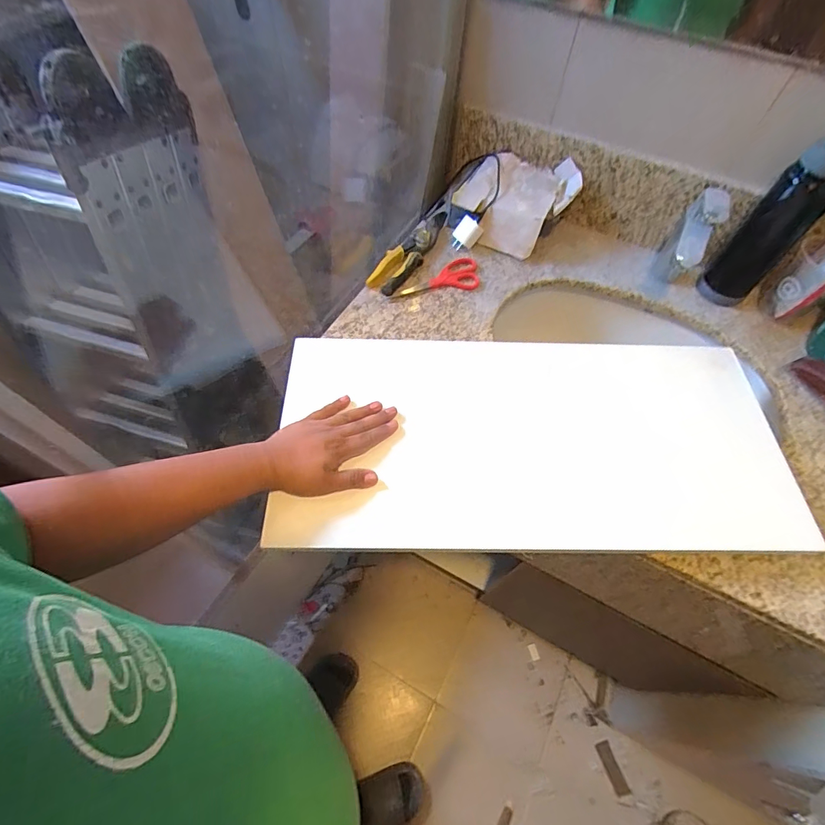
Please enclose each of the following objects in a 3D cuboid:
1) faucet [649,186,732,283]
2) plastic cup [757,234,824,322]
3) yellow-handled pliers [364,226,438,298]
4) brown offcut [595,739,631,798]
[{"bbox_3d":[0.449,-0.274,0.707,0.049,0.160,0.169,30,63,15],"label":"faucet"},{"bbox_3d":[0.652,-0.216,0.701,0.089,0.114,0.089,1,59,-2],"label":"plastic cup"},{"bbox_3d":[-0.013,-0.273,0.763,0.052,0.026,0.166,31,63,15],"label":"yellow-handled pliers"},{"bbox_3d":[0.519,0.926,1.113,0.036,0.012,0.110,-14,61,-11],"label":"brown offcut"}]

